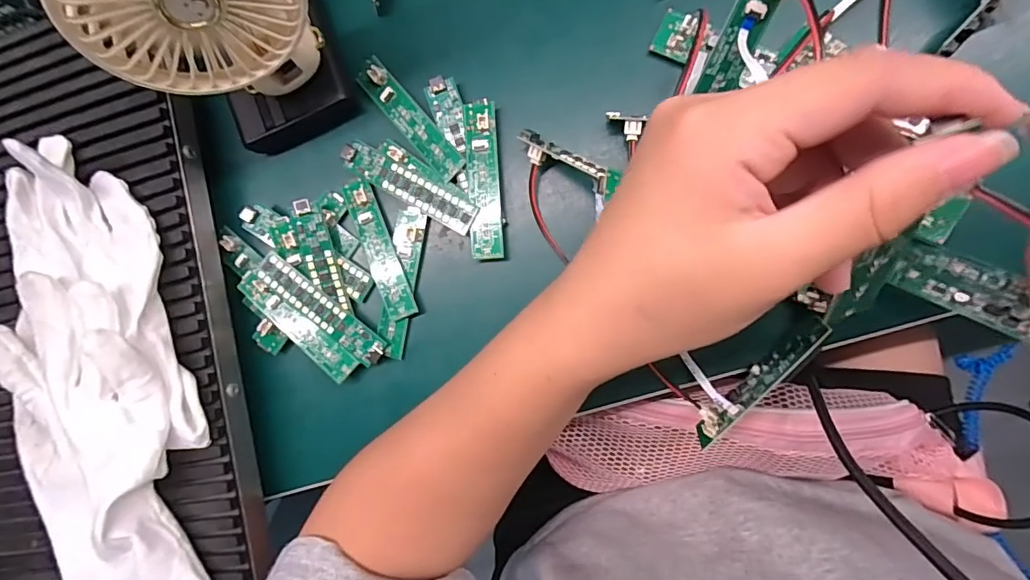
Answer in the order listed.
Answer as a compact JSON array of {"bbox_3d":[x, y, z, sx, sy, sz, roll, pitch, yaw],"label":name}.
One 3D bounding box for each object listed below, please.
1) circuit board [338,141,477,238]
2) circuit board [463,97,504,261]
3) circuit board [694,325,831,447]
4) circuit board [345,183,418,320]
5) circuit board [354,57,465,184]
[{"bbox_3d":[-0.059,-0.058,0.277,0.084,0.005,0.018,30,94,8],"label":"circuit board"},{"bbox_3d":[-0.017,-0.059,0.268,0.018,0.008,0.084,-3,89,9],"label":"circuit board"},{"bbox_3d":[0.118,0.046,0.245,0.010,0.015,0.080,41,113,8],"label":"circuit board"},{"bbox_3d":[-0.077,-0.023,0.282,0.017,0.005,0.082,-22,86,8],"label":"circuit board"},{"bbox_3d":[-0.059,-0.094,0.276,0.016,0.008,0.080,-41,83,6],"label":"circuit board"}]

